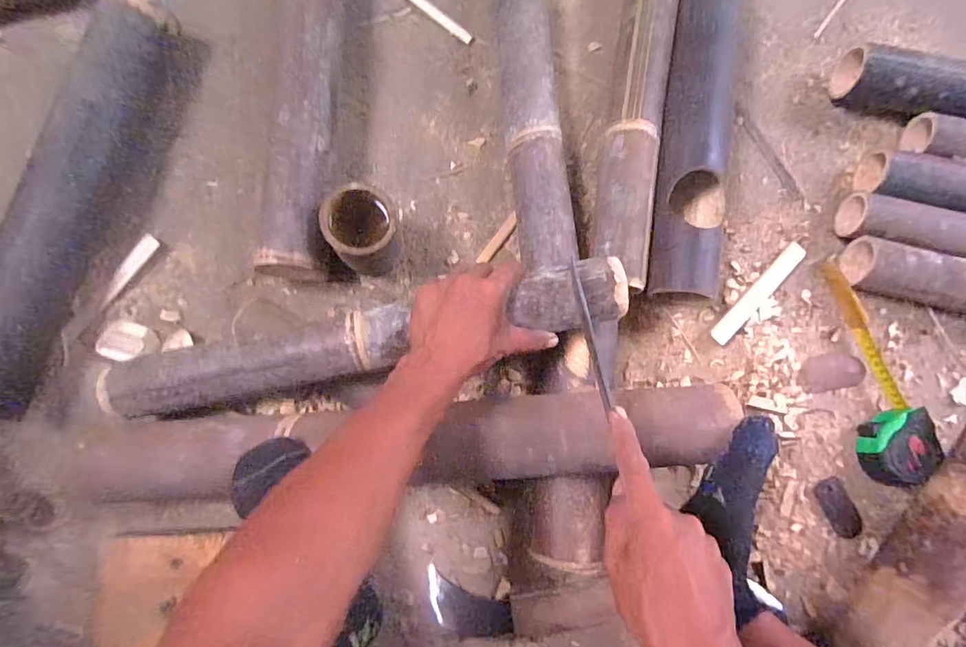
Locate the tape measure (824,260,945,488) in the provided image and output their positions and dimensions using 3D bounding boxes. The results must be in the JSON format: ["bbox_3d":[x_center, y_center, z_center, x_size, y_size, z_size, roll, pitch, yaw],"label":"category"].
[{"bbox_3d":[0.471,0.053,0.563,0.075,0.051,0.267,-5,82,-2],"label":"tape measure"}]

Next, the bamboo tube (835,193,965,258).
[{"bbox_3d":[0.620,-0.088,0.580,0.366,0.049,0.055,14,82,0],"label":"bamboo tube"}]

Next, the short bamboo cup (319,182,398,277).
[{"bbox_3d":[-0.127,-0.101,0.539,0.072,0.100,0.075,0,83,-1],"label":"short bamboo cup"}]

